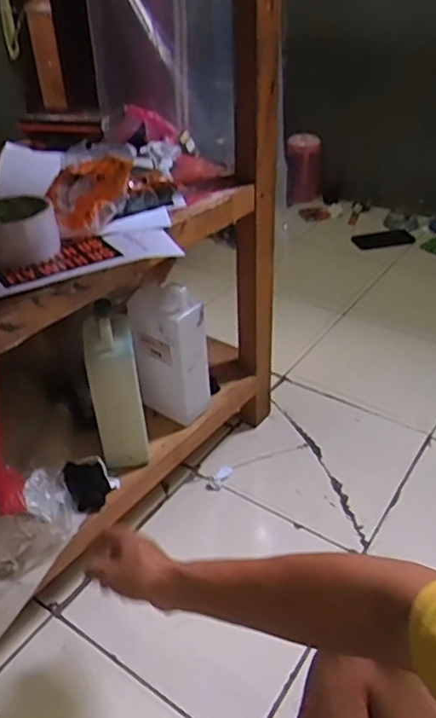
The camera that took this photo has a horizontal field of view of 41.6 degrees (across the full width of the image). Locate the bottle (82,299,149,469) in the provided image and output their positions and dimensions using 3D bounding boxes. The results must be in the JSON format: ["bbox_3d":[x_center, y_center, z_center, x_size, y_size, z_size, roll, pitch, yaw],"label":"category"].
[{"bbox_3d":[-0.136,0.035,0.754,0.056,0.206,0.099,-11,35,-13],"label":"bottle"}]

